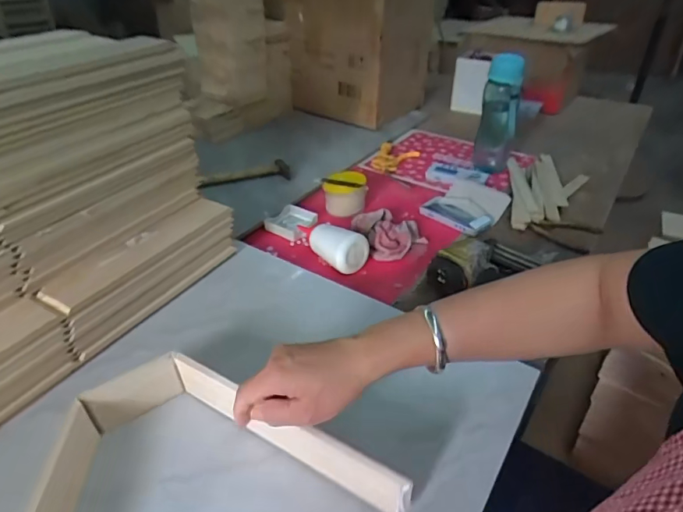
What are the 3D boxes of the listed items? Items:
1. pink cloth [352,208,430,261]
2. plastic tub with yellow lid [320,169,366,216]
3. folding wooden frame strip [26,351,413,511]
[{"bbox_3d":[0.083,-0.045,0.804,0.108,0.035,0.123,-14,38,-19],"label":"pink cloth"},{"bbox_3d":[0.006,-0.118,0.880,0.080,0.067,0.064,-5,36,-8],"label":"plastic tub with yellow lid"},{"bbox_3d":[-0.170,0.222,0.371,0.351,0.064,0.272,-28,45,-34],"label":"folding wooden frame strip"}]

